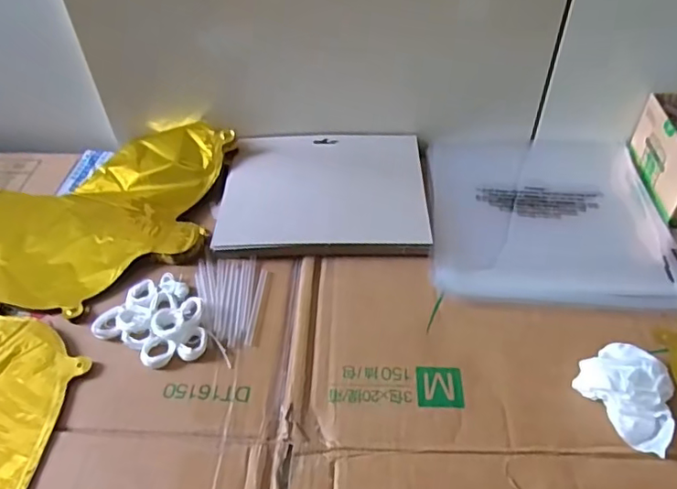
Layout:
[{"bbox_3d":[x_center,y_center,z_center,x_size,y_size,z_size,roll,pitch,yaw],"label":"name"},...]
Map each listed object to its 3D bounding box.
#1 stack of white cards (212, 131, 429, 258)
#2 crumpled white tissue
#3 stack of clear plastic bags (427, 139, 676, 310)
[{"bbox_3d":[-0.013,-0.054,0.554,0.191,0.018,0.161,1,45,2],"label":"stack of white cards"},{"bbox_3d":[0.205,0.103,0.389,0.047,0.030,0.070,-24,49,-22],"label":"crumpled white tissue"},{"bbox_3d":[0.197,-0.037,0.545,0.213,0.013,0.233,3,45,4],"label":"stack of clear plastic bags"}]

